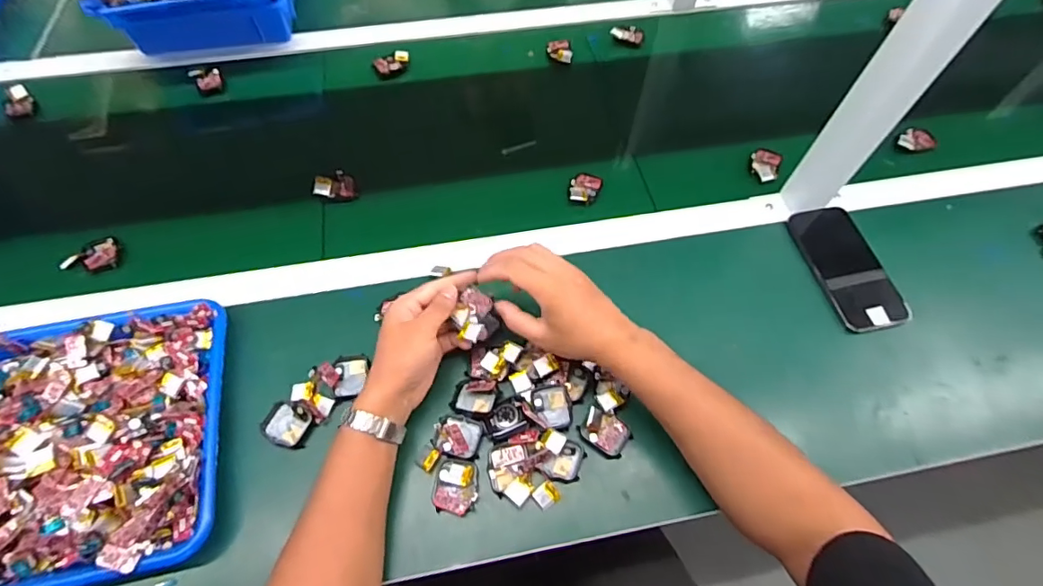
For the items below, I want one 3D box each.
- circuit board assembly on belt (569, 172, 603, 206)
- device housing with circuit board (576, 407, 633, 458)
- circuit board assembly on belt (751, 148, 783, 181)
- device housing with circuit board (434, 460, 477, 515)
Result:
[{"bbox_3d":[0.081,-0.135,0.639,0.038,0.014,0.052,19,62,9],"label":"circuit board assembly on belt"},{"bbox_3d":[0.081,0.134,0.482,0.046,0.015,0.034,32,65,15],"label":"device housing with circuit board"},{"bbox_3d":[0.324,-0.172,0.664,0.037,0.015,0.061,27,64,13],"label":"circuit board assembly on belt"},{"bbox_3d":[-0.060,0.179,0.462,0.040,0.010,0.047,0,61,-1],"label":"device housing with circuit board"}]

